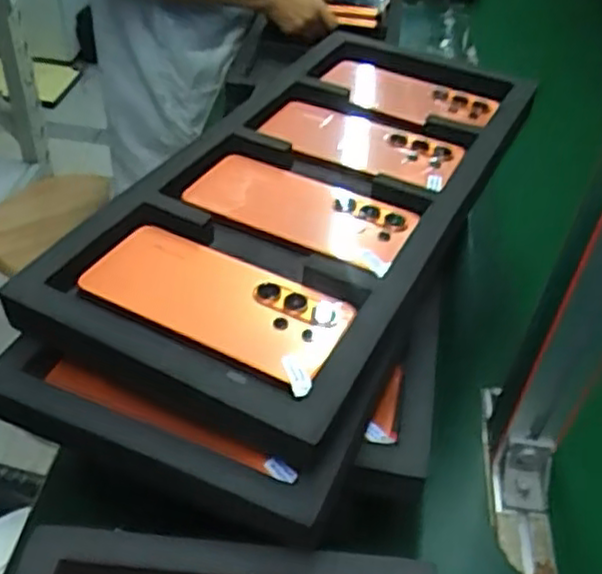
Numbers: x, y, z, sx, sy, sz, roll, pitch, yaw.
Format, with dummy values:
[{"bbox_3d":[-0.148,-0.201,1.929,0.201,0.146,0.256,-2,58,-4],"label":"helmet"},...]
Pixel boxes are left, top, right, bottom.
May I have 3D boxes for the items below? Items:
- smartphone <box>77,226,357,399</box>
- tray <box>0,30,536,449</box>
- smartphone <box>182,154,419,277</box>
[{"bbox_3d":[-0.055,0.008,0.451,0.167,0.006,0.078,22,46,17],"label":"smartphone"},{"bbox_3d":[0.019,-0.087,0.558,0.223,0.029,0.477,23,46,17],"label":"tray"},{"bbox_3d":[0.000,-0.061,0.531,0.168,0.006,0.082,24,46,19],"label":"smartphone"}]

